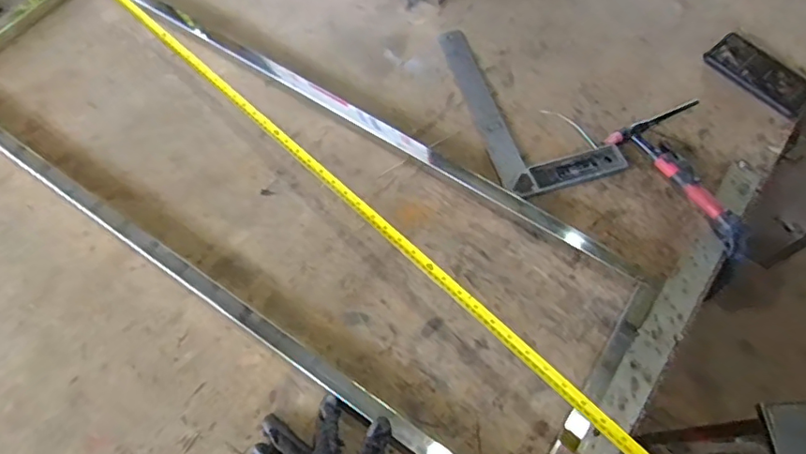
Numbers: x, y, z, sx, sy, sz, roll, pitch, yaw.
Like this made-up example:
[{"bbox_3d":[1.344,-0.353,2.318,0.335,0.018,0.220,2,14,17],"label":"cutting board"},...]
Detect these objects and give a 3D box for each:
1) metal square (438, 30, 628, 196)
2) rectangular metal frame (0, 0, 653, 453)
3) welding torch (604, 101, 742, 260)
[{"bbox_3d":[0.200,-0.209,0.878,0.185,0.016,0.343,-15,65,-8],"label":"metal square"},{"bbox_3d":[-0.210,-0.079,0.816,1.138,0.043,0.395,32,68,15],"label":"rectangular metal frame"},{"bbox_3d":[0.450,-0.087,0.807,0.155,0.032,0.242,-32,68,-15],"label":"welding torch"}]

